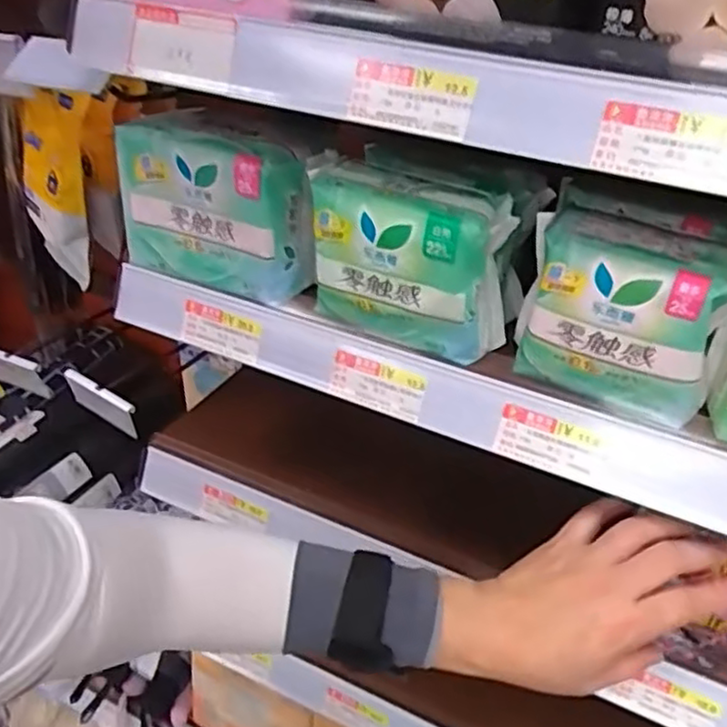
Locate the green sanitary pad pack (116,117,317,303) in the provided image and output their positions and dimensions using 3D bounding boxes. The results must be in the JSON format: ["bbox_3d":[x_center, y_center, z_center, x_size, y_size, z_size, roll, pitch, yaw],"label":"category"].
[{"bbox_3d":[-0.102,-0.112,0.490,0.143,0.099,0.053,19,37,20],"label":"green sanitary pad pack"}]

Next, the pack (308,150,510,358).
[{"bbox_3d":[0.022,-0.065,0.432,0.131,0.097,0.048,21,38,22],"label":"pack"}]

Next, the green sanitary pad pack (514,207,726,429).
[{"bbox_3d":[0.145,-0.022,0.385,0.108,0.096,0.052,16,36,17],"label":"green sanitary pad pack"}]

